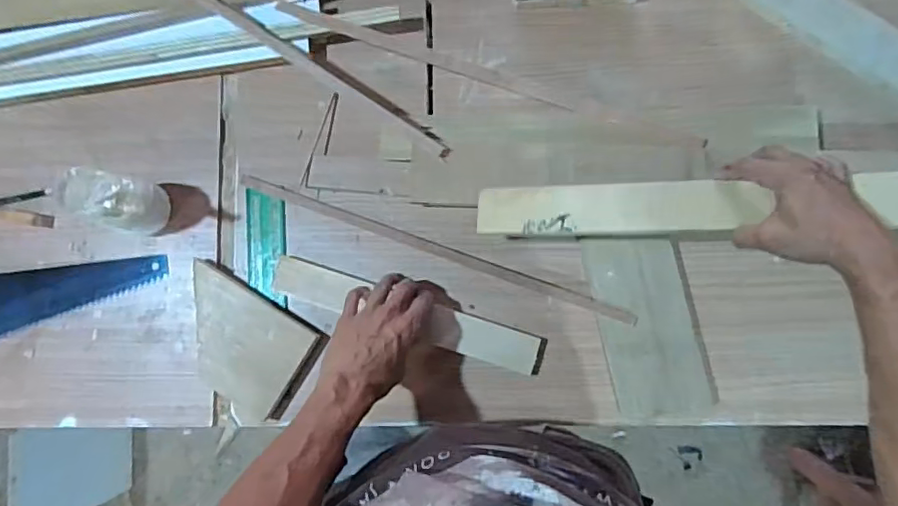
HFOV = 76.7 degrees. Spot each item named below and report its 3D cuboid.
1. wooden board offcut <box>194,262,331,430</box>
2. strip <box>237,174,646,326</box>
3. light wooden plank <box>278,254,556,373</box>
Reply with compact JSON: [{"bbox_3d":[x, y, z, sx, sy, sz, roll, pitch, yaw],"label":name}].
[{"bbox_3d":[-0.249,0.110,0.662,0.175,0.033,0.134,31,88,5],"label":"wooden board offcut"},{"bbox_3d":[-0.018,-0.007,0.662,0.478,0.019,0.013,20,87,5],"label":"strip"},{"bbox_3d":[-0.049,0.070,0.652,0.322,0.024,0.046,17,87,4],"label":"light wooden plank"}]

